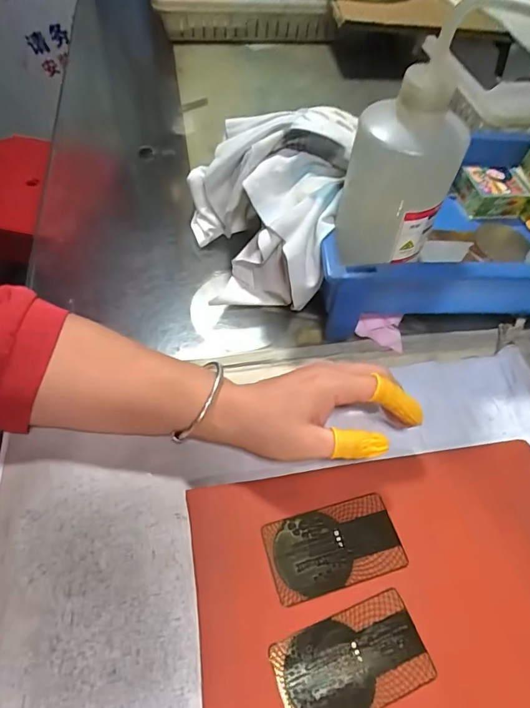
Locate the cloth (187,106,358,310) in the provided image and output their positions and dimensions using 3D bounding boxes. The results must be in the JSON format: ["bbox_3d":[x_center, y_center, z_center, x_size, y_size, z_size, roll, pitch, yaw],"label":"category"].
[{"bbox_3d":[-0.003,-0.131,0.398,0.147,0.119,0.177,6,54,-1],"label":"cloth"}]

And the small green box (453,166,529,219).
[{"bbox_3d":[0.234,-0.167,0.458,0.062,0.031,0.046,-6,56,-10],"label":"small green box"}]

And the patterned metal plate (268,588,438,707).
[{"bbox_3d":[0.049,0.173,0.248,0.086,0.004,0.048,-14,58,-15],"label":"patterned metal plate"}]

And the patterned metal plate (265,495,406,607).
[{"bbox_3d":[0.044,0.123,0.283,0.085,0.004,0.048,-11,57,-13],"label":"patterned metal plate"}]

